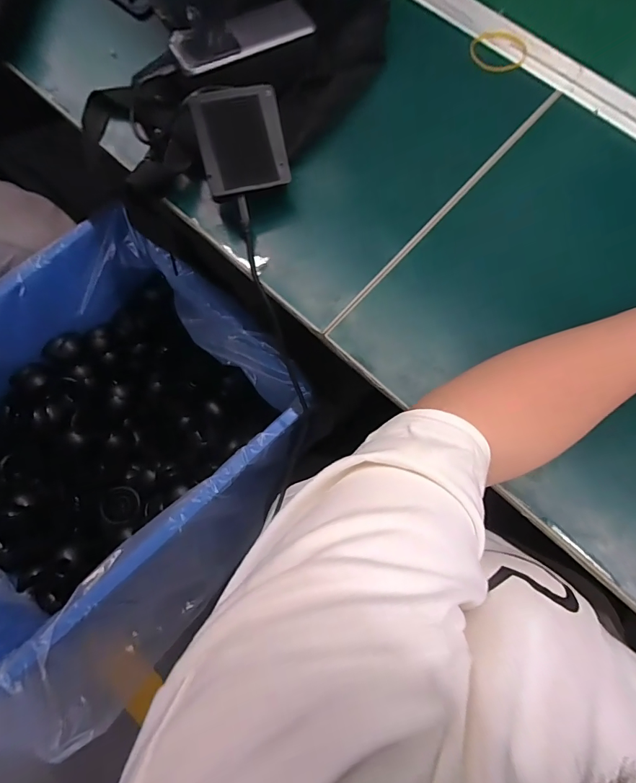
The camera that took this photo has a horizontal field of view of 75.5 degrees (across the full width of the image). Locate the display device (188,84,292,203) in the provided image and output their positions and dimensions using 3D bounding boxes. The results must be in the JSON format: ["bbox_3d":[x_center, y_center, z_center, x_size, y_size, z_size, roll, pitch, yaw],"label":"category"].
[{"bbox_3d":[-0.065,-0.214,0.352,0.071,0.010,0.079,-14,104,-7],"label":"display device"}]

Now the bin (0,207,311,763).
[{"bbox_3d":[-0.322,0.093,0.609,0.464,0.225,0.535,42,80,10],"label":"bin"}]

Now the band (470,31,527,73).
[{"bbox_3d":[0.186,-0.353,0.425,0.055,0.006,0.050,0,78,1],"label":"band"}]

